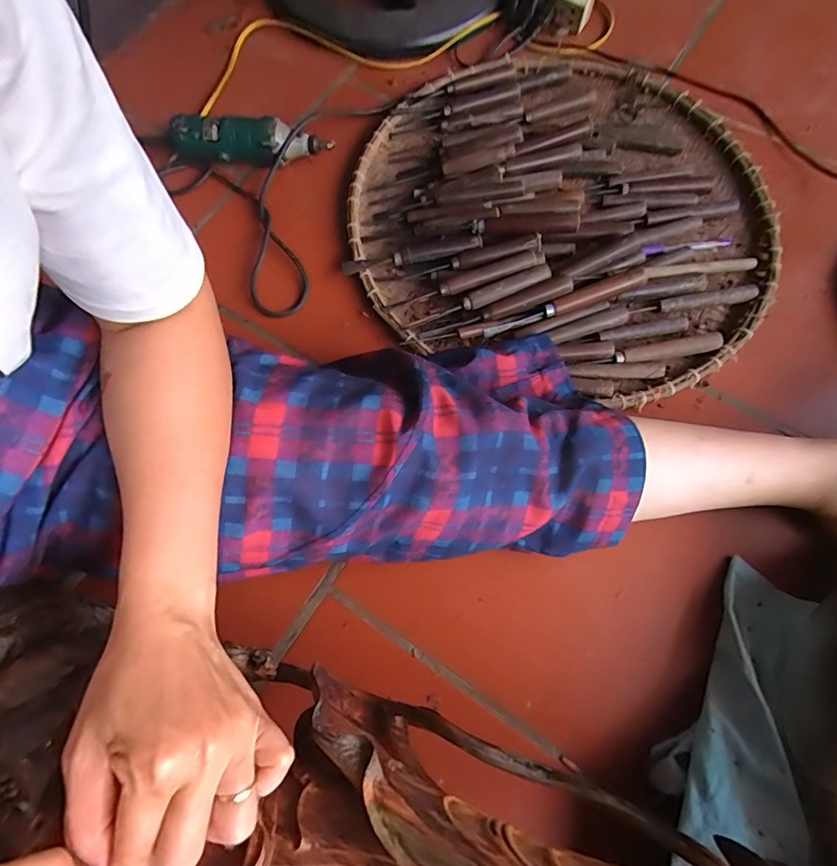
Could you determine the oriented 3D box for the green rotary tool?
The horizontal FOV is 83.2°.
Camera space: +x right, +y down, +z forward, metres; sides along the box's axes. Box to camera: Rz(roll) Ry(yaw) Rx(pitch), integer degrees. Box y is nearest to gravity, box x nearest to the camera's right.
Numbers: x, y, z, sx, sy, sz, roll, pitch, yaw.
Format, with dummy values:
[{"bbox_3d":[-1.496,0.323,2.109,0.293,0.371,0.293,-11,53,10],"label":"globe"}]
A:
[{"bbox_3d":[-0.221,-0.388,0.626,0.202,0.043,0.050,11,72,4],"label":"green rotary tool"}]

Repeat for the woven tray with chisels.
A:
[{"bbox_3d":[0.183,-0.296,0.616,0.510,0.064,0.521,19,73,5],"label":"woven tray with chisels"}]

